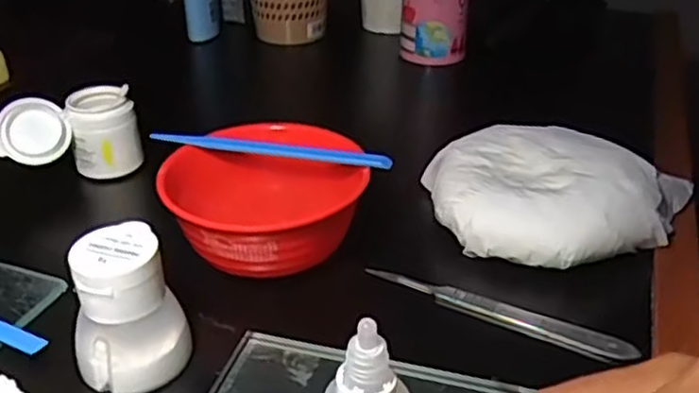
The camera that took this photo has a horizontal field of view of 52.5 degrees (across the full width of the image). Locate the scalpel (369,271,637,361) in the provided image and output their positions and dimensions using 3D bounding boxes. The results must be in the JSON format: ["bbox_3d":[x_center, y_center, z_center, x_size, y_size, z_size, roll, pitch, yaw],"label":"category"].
[{"bbox_3d":[0.072,0.057,0.357,0.130,0.007,0.013,17,35,23],"label":"scalpel"}]

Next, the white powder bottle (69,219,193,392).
[{"bbox_3d":[-0.096,0.048,0.311,0.044,0.058,0.047,23,38,31],"label":"white powder bottle"}]

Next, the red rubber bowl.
[{"bbox_3d":[-0.046,0.003,0.390,0.107,0.046,0.100,-3,32,-7],"label":"red rubber bowl"}]

